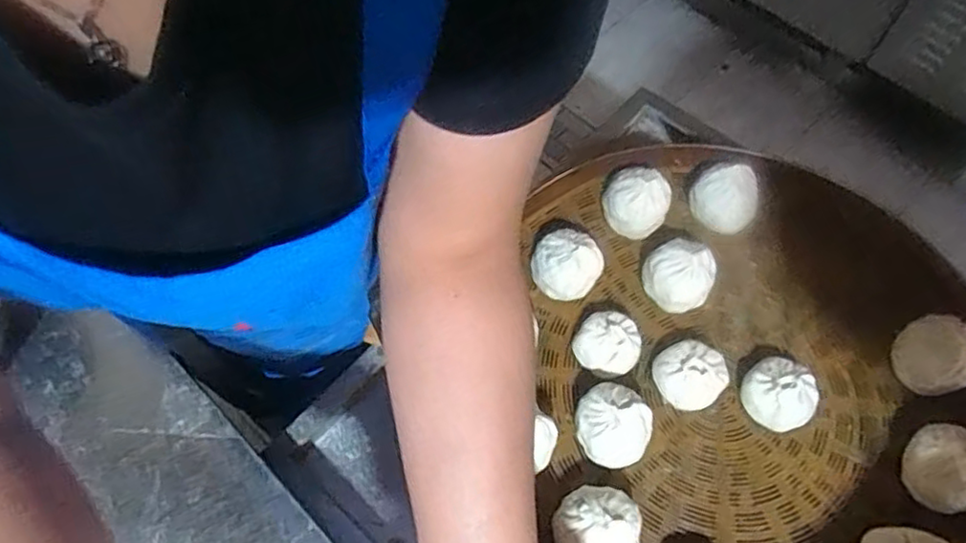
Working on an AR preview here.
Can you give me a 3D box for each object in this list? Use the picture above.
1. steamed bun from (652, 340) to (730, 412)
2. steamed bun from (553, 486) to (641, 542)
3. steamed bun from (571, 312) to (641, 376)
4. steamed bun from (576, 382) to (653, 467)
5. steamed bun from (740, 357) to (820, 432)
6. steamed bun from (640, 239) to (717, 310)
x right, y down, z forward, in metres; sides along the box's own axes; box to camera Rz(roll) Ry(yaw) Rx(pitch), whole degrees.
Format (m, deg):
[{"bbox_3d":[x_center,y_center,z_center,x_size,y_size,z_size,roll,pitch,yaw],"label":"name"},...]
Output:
[{"bbox_3d":[0.181,0.091,0.588,0.060,0.041,0.057,37,66,18],"label":"steamed bun"},{"bbox_3d":[0.087,0.201,0.513,0.064,0.059,0.059,1,60,-1],"label":"steamed bun"},{"bbox_3d":[0.113,0.064,0.601,0.058,0.041,0.057,30,64,15],"label":"steamed bun"},{"bbox_3d":[0.108,0.127,0.554,0.061,0.061,0.065,-35,67,-19],"label":"steamed bun"},{"bbox_3d":[0.257,0.106,0.579,0.055,0.039,0.059,1,60,-1],"label":"steamed bun"},{"bbox_3d":[0.180,0.007,0.622,0.061,0.060,0.051,21,62,10],"label":"steamed bun"}]

